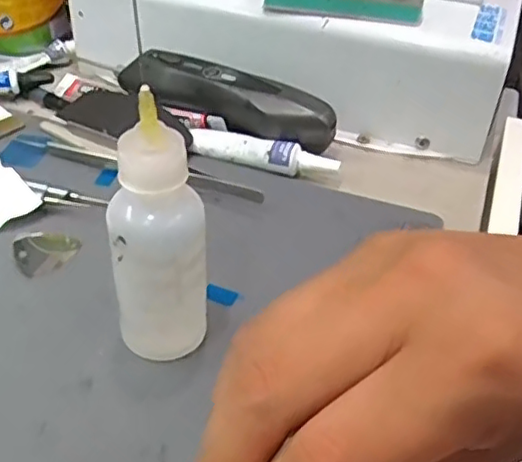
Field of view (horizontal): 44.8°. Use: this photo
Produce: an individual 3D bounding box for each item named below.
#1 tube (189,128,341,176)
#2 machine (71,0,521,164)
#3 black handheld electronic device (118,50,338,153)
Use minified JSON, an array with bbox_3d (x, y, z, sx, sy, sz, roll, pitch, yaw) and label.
[{"bbox_3d":[0.001,-0.043,0.359,0.085,0.017,0.015,13,40,10],"label":"tube"},{"bbox_3d":[0.017,-0.141,0.412,0.281,0.101,0.112,19,41,17],"label":"machine"},{"bbox_3d":[-0.024,-0.079,0.387,0.144,0.033,0.027,22,42,20],"label":"black handheld electronic device"}]

